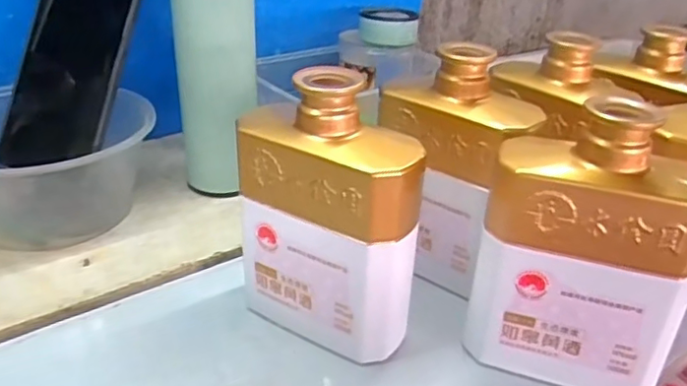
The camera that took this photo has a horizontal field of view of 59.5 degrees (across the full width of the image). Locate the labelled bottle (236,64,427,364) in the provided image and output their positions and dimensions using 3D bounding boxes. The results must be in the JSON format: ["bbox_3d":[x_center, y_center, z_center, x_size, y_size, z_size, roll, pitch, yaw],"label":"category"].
[{"bbox_3d":[-0.007,0.013,0.353,0.105,0.152,0.055,26,37,30],"label":"labelled bottle"}]

